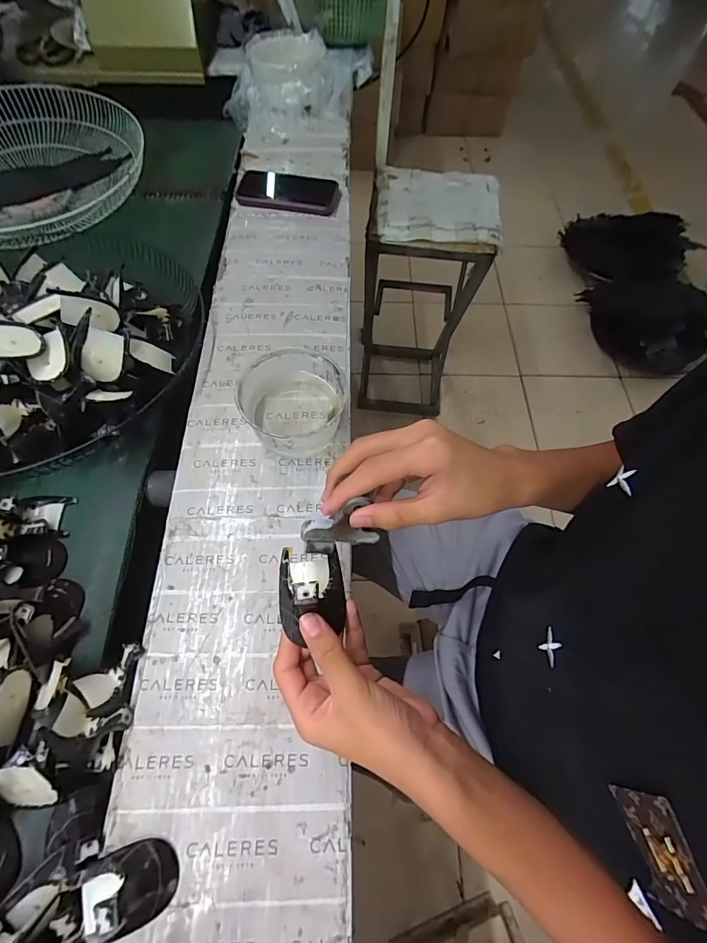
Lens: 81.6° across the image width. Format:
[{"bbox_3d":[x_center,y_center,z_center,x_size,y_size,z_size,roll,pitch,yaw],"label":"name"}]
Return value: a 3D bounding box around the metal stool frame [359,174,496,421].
[{"bbox_3d":[0.187,-0.491,1.271,0.305,0.678,0.311,5,63,0],"label":"metal stool frame"}]

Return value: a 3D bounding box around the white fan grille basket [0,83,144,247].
[{"bbox_3d":[-0.607,-0.546,0.741,0.455,0.074,0.424,22,65,9],"label":"white fan grille basket"}]

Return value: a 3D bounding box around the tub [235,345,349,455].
[{"bbox_3d":[-0.066,-0.077,0.466,0.115,0.060,0.107,18,65,8],"label":"tub"}]

